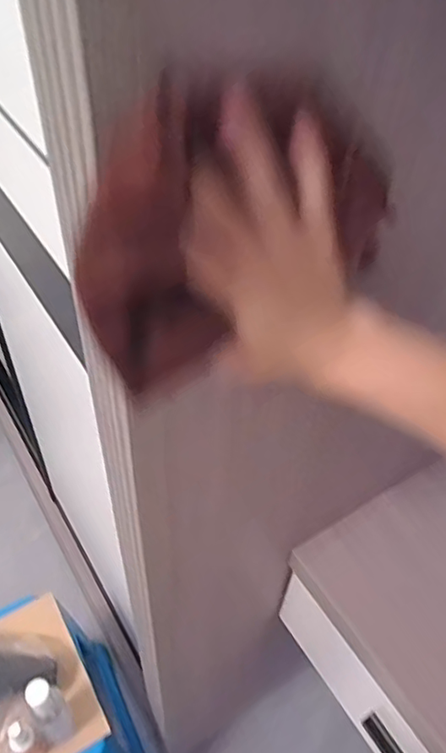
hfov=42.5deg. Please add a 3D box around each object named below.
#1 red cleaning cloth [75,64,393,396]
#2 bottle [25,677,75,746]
[{"bbox_3d":[0.015,-0.067,0.245,0.159,0.120,0.021,-26,55,-24],"label":"red cleaning cloth"},{"bbox_3d":[-0.219,0.431,0.736,0.047,0.166,0.051,-30,56,-26],"label":"bottle"}]

